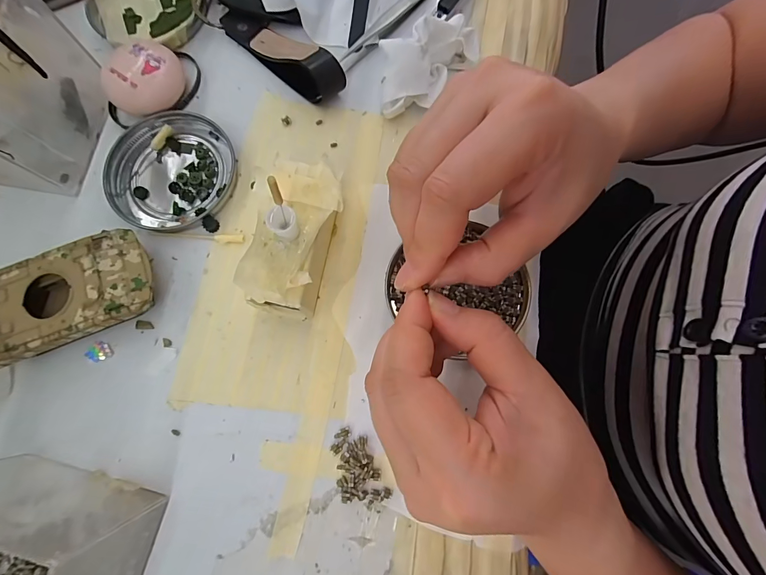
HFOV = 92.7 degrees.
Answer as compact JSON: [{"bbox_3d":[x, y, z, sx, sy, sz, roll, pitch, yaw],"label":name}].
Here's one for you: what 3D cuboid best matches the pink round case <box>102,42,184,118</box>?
[{"bbox_3d":[-0.150,-0.130,0.234,0.048,0.024,0.039,-44,81,-7],"label":"pink round case"}]

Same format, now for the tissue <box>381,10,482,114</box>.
[{"bbox_3d":[0.026,-0.143,0.231,0.075,0.025,0.037,-44,81,-7],"label":"tissue"}]

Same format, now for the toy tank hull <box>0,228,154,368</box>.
[{"bbox_3d":[-0.174,0.007,0.206,0.094,0.025,0.053,-22,79,-4],"label":"toy tank hull"}]

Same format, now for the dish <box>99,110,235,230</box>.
[{"bbox_3d":[-0.134,-0.074,0.231,0.075,0.008,0.076,0,78,1],"label":"dish"}]

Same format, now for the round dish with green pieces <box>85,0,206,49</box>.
[{"bbox_3d":[-0.168,-0.200,0.258,0.077,0.013,0.077,0,78,1],"label":"round dish with green pieces"}]

